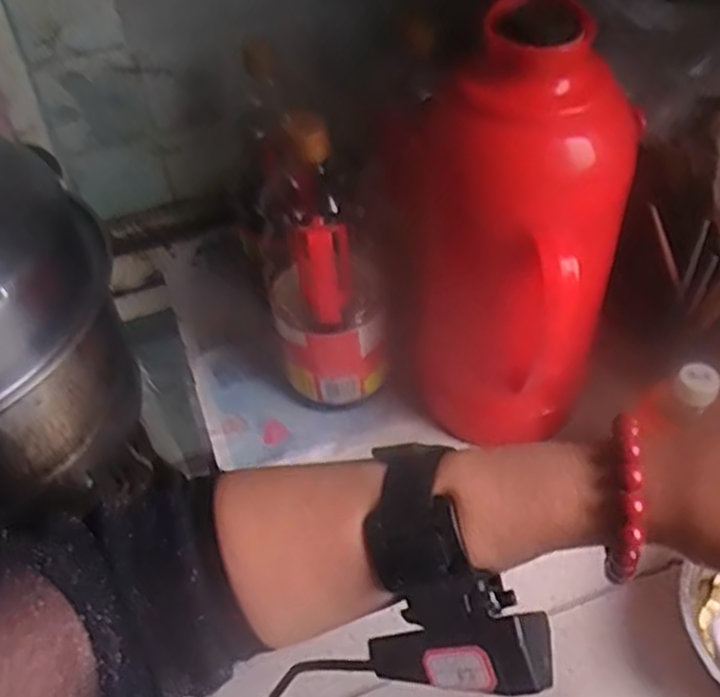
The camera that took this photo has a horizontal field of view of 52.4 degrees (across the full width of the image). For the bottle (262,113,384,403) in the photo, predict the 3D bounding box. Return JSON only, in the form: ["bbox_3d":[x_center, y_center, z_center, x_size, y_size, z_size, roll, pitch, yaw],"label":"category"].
[{"bbox_3d":[-0.037,-0.062,0.664,0.090,0.284,0.086,-13,47,-8],"label":"bottle"}]

